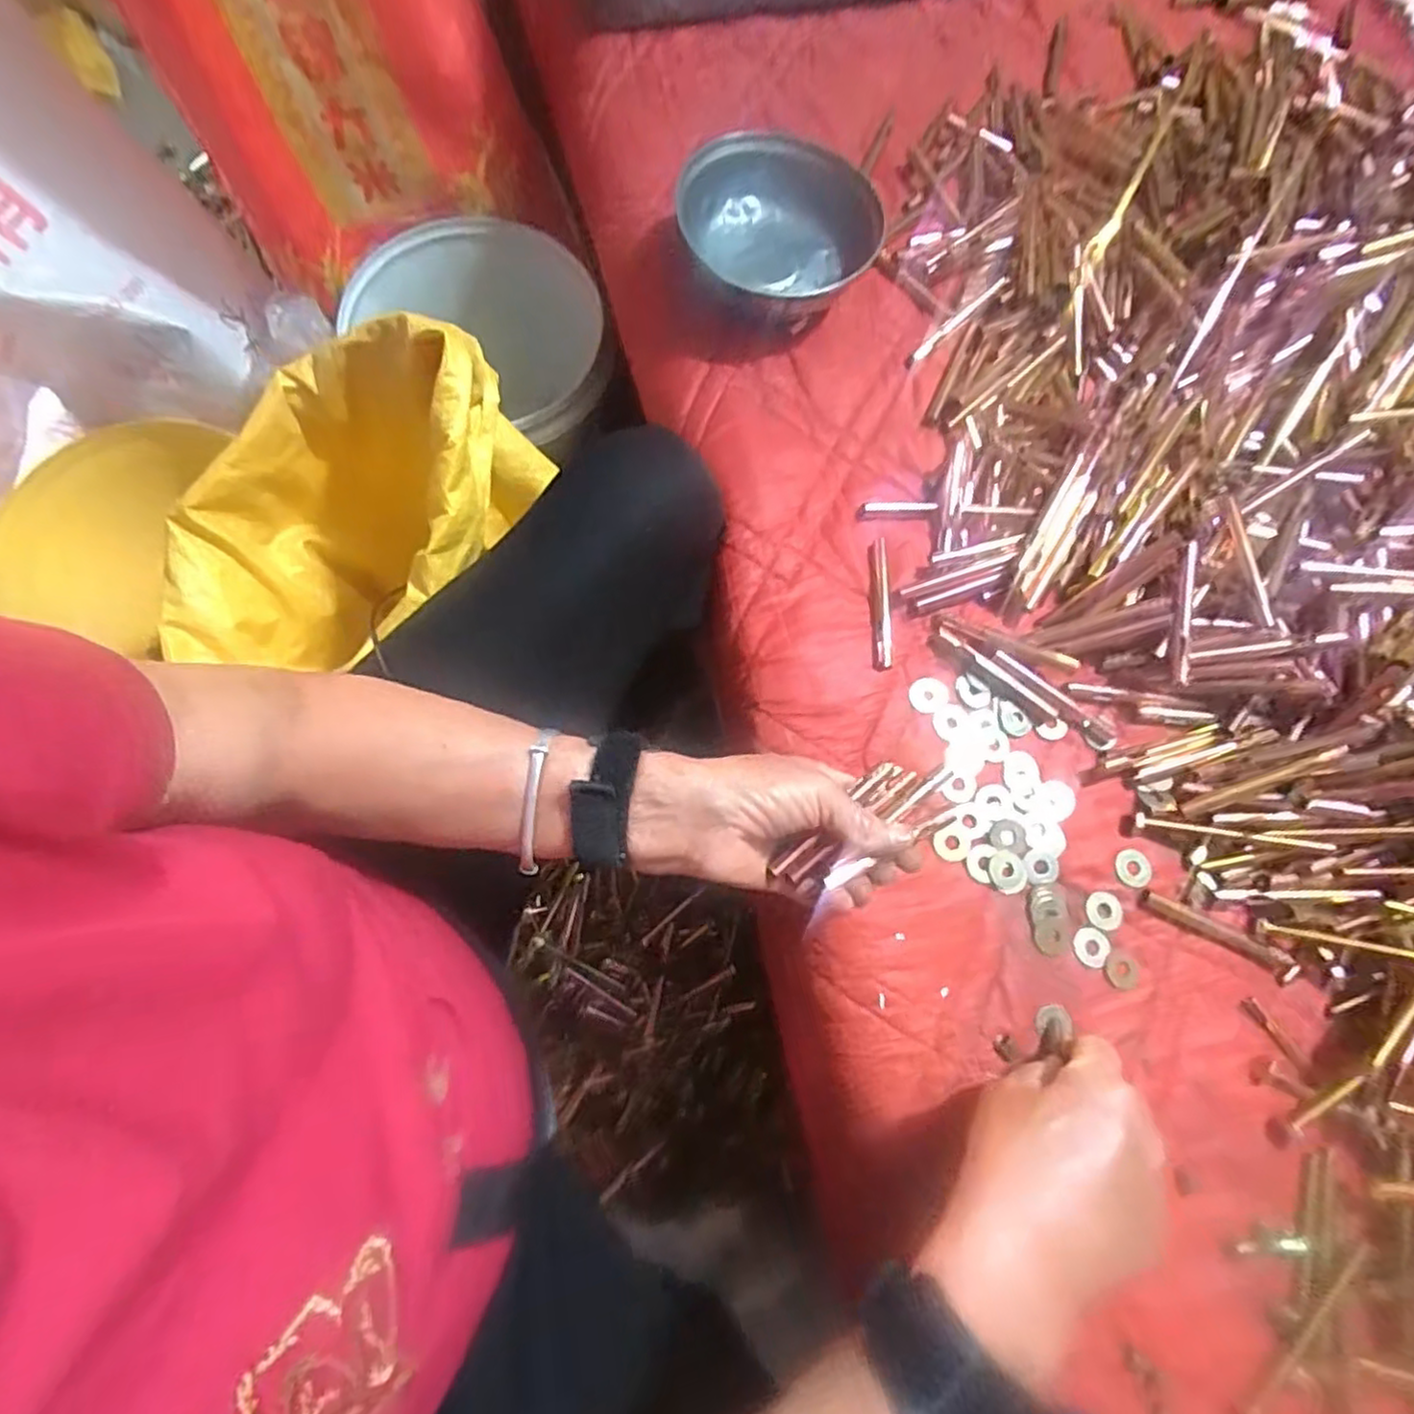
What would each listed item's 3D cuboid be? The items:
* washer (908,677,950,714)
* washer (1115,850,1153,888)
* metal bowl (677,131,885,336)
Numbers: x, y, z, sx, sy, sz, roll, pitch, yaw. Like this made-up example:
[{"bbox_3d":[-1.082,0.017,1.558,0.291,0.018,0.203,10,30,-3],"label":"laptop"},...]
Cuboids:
[{"bbox_3d":[0.143,-0.008,0.449,0.026,0.004,0.023,-10,75,-6],"label":"washer"},{"bbox_3d":[0.259,0.097,0.422,0.020,0.004,0.022,1,74,-3],"label":"washer"},{"bbox_3d":[0.051,-0.337,0.501,0.137,0.057,0.136,1,74,-3],"label":"metal bowl"}]

